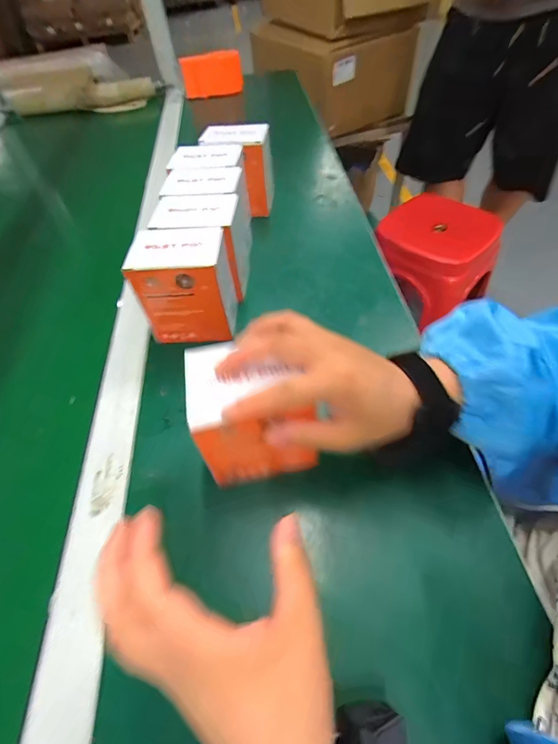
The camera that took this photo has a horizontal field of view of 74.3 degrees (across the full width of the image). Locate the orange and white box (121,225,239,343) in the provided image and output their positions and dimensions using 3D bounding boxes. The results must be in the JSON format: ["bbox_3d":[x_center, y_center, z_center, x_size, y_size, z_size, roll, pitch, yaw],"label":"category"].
[{"bbox_3d":[-0.093,-0.088,0.395,0.095,0.109,0.065,-5,54,1],"label":"orange and white box"}]

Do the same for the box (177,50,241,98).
[{"bbox_3d":[-0.160,-0.718,0.885,0.143,0.081,0.027,-17,55,-8],"label":"box"}]

